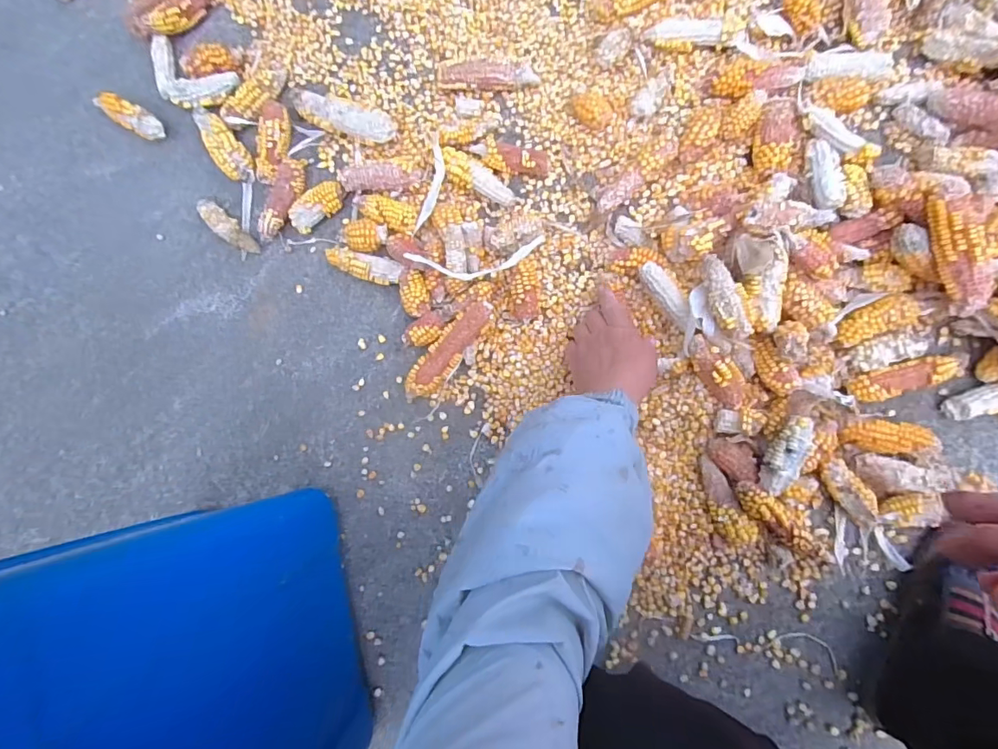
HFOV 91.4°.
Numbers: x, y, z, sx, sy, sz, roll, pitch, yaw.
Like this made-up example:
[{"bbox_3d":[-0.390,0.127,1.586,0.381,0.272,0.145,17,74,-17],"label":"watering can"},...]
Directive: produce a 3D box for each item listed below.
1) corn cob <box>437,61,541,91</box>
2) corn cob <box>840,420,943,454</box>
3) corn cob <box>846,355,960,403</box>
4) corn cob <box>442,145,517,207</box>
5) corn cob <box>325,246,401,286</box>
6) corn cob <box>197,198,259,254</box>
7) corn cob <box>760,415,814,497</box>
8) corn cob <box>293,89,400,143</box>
[{"bbox_3d":[-0.015,-0.357,0.586,0.121,0.029,0.025,7,86,7],"label":"corn cob"},{"bbox_3d":[0.410,0.066,0.521,0.086,0.037,0.031,5,86,7],"label":"corn cob"},{"bbox_3d":[0.429,0.004,0.520,0.106,0.028,0.032,-17,84,5],"label":"corn cob"},{"bbox_3d":[-0.025,-0.235,0.584,0.101,0.034,0.035,32,90,8],"label":"corn cob"},{"bbox_3d":[-0.163,-0.131,0.596,0.097,0.027,0.030,15,88,7],"label":"corn cob"},{"bbox_3d":[-0.350,-0.189,0.631,0.105,0.018,0.028,37,91,8],"label":"corn cob"},{"bbox_3d":[0.295,0.083,0.502,0.032,0.031,0.082,23,89,8],"label":"corn cob"},{"bbox_3d":[-0.191,-0.320,0.603,0.147,0.035,0.042,24,89,8],"label":"corn cob"}]

